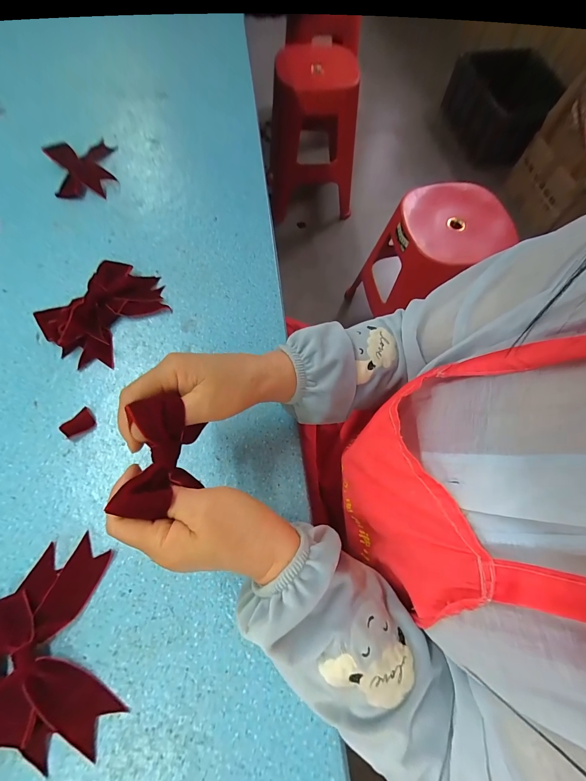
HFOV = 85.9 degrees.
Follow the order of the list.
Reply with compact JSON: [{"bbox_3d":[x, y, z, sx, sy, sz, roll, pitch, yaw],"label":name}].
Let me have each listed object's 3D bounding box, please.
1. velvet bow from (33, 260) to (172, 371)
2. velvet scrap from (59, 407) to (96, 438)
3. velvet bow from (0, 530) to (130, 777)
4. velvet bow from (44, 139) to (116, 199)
[{"bbox_3d":[-0.241,-0.108,0.400,0.107,0.038,0.145,37,71,11],"label":"velvet bow"},{"bbox_3d":[-0.246,0.038,0.360,0.034,0.006,0.024,-37,75,-16],"label":"velvet scrap"},{"bbox_3d":[-0.230,0.236,0.275,0.132,0.021,0.157,-21,71,-11],"label":"velvet bow"},{"bbox_3d":[-0.338,-0.356,0.499,0.103,0.027,0.117,-6,69,-5],"label":"velvet bow"}]

